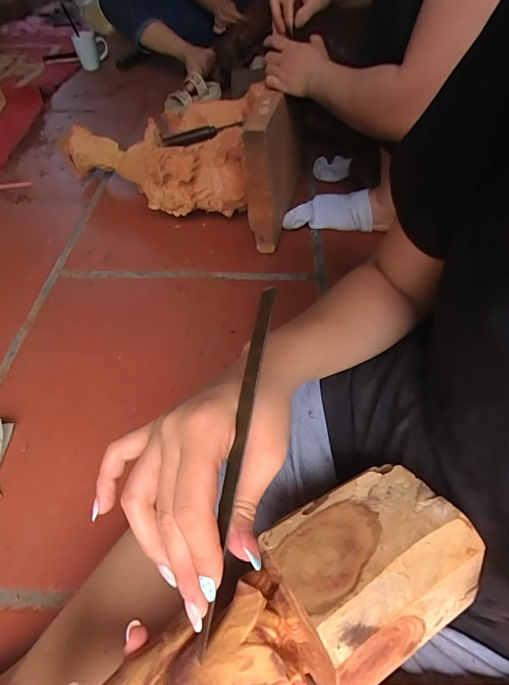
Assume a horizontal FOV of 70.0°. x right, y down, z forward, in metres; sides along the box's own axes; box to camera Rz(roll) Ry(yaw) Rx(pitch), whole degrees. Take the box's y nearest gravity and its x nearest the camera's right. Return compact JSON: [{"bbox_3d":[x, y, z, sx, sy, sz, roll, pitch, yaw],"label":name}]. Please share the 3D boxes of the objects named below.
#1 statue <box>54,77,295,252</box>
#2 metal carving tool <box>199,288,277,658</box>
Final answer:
[{"bbox_3d":[-0.176,-0.403,0.742,0.528,0.183,0.259,14,54,12],"label":"statue"},{"bbox_3d":[-0.009,0.065,0.189,0.004,0.014,0.190,11,86,-16],"label":"metal carving tool"}]

